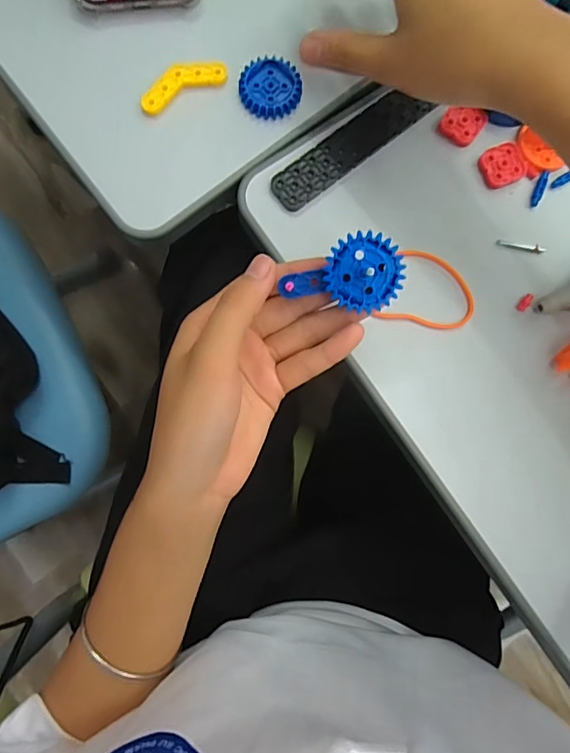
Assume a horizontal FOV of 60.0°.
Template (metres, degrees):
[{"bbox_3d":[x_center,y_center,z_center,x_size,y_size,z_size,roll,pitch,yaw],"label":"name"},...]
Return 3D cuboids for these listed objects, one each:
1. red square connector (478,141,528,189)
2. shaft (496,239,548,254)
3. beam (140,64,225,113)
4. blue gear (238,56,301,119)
[{"bbox_3d":[0.141,-0.136,0.316,0.028,0.004,0.025,-21,86,-5],"label":"red square connector"},{"bbox_3d":[0.151,-0.083,0.315,0.031,0.004,0.005,11,84,-2],"label":"shaft"},{"bbox_3d":[-0.066,-0.189,0.316,0.058,0.006,0.019,-27,87,-6],"label":"beam"},{"bbox_3d":[-0.009,-0.187,0.318,0.038,0.004,0.038,0,84,-3],"label":"blue gear"}]

